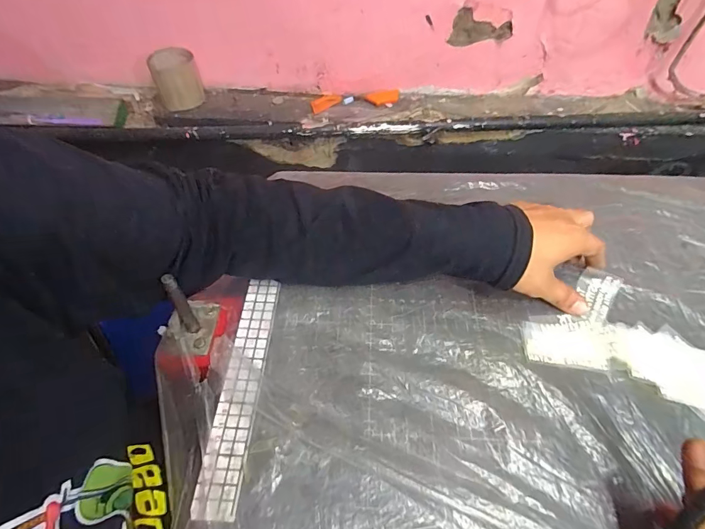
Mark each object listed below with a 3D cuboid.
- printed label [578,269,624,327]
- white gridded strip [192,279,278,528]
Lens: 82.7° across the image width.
[{"bbox_3d":[0.235,0.032,0.386,0.034,0.010,0.061,24,55,20],"label":"printed label"},{"bbox_3d":[-0.093,0.098,0.341,0.032,0.004,0.202,1,50,2],"label":"white gridded strip"}]

